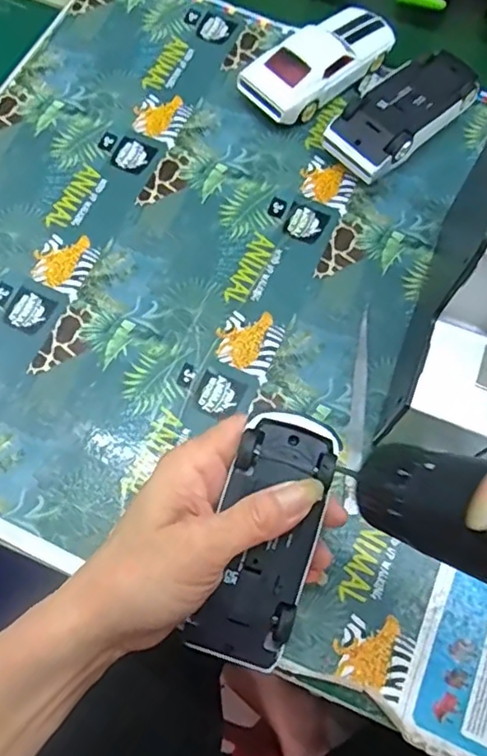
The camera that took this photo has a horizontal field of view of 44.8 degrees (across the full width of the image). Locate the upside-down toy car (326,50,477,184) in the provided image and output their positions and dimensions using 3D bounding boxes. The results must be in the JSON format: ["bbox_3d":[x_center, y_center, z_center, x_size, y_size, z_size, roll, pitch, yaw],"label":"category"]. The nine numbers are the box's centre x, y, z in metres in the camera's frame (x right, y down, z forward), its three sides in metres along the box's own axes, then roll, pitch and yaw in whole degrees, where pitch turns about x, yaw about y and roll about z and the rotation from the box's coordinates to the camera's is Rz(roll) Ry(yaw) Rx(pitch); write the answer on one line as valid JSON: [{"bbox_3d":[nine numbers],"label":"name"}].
[{"bbox_3d":[0.122,-0.194,0.440,0.133,0.034,0.054,-40,75,-14],"label":"upside-down toy car"}]

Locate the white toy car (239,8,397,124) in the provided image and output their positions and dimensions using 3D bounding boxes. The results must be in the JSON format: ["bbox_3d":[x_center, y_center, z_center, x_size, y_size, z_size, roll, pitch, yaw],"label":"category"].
[{"bbox_3d":[0.058,-0.242,0.454,0.128,0.036,0.056,-41,75,-14],"label":"white toy car"}]

